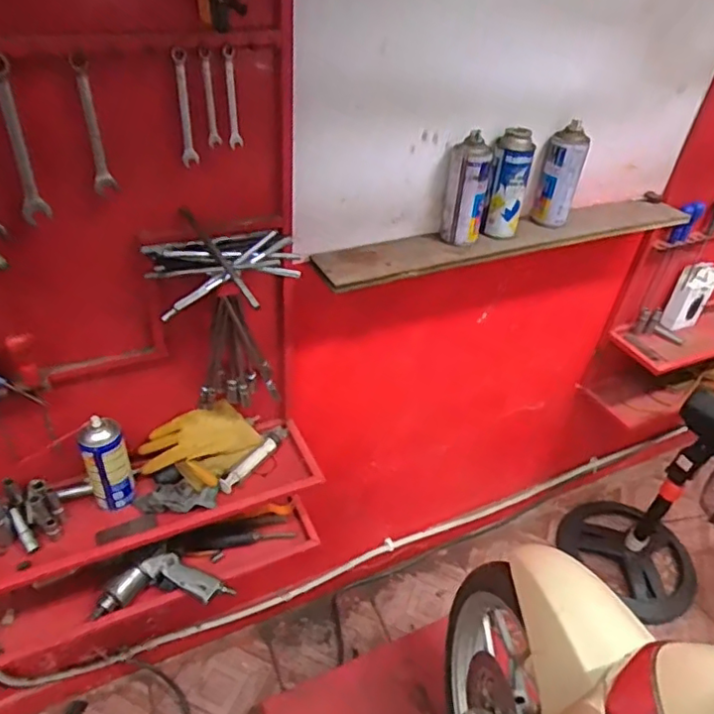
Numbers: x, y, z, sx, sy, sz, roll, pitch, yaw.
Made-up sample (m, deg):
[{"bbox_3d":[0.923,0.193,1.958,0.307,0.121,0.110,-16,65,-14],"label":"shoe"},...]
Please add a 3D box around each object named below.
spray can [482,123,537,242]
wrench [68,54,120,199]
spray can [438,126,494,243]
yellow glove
[{"bbox_3d":[0.256,-0.292,1.011,0.067,0.169,0.068,15,41,12],"label":"spray can"},{"bbox_3d":[-0.313,-0.270,0.704,0.012,0.161,0.034,15,42,14],"label":"wrench"},{"bbox_3d":[0.179,-0.269,0.974,0.067,0.163,0.056,12,40,8],"label":"spray can"},{"bbox_3d":[-0.264,0.157,1.024,0.200,0.111,0.084,-11,42,-19],"label":"yellow glove"}]

